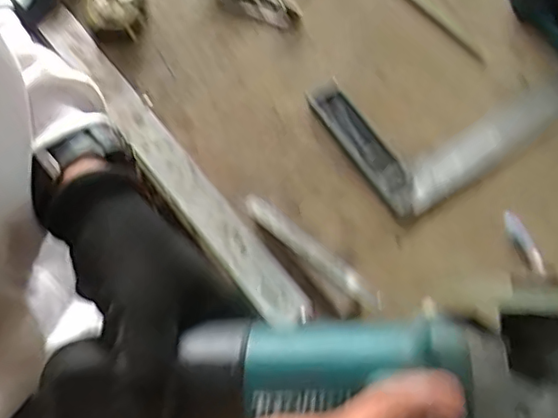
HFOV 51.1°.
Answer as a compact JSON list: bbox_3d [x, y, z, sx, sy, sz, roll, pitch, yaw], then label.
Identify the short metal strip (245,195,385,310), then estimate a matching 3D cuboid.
[{"bbox_3d":[0.035,0.047,0.631,0.181,0.026,0.022,37,71,15],"label":"short metal strip"}]

